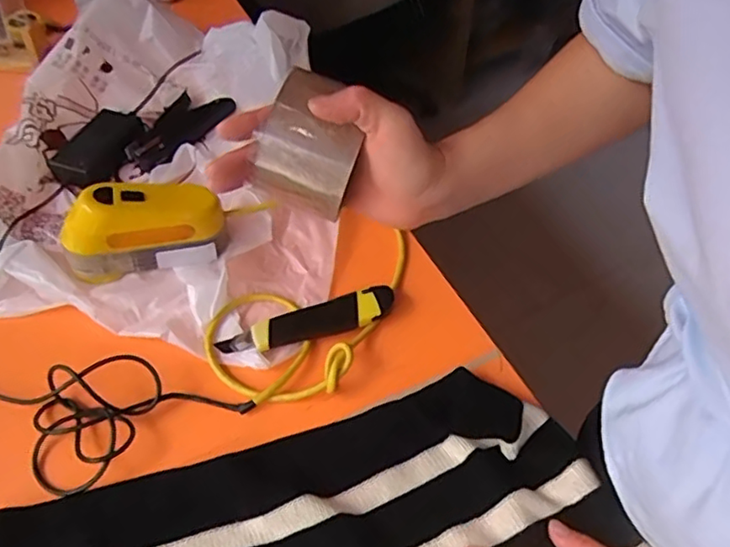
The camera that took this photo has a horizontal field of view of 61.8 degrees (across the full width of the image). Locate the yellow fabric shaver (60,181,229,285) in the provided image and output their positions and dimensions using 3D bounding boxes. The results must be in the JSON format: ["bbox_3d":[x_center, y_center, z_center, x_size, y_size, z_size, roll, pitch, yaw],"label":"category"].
[{"bbox_3d":[-0.225,-0.051,0.617,0.156,0.068,0.068,-8,52,-9],"label":"yellow fabric shaver"}]

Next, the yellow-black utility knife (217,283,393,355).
[{"bbox_3d":[-0.053,0.044,0.586,0.172,0.012,0.038,-16,54,-15],"label":"yellow-black utility knife"}]

